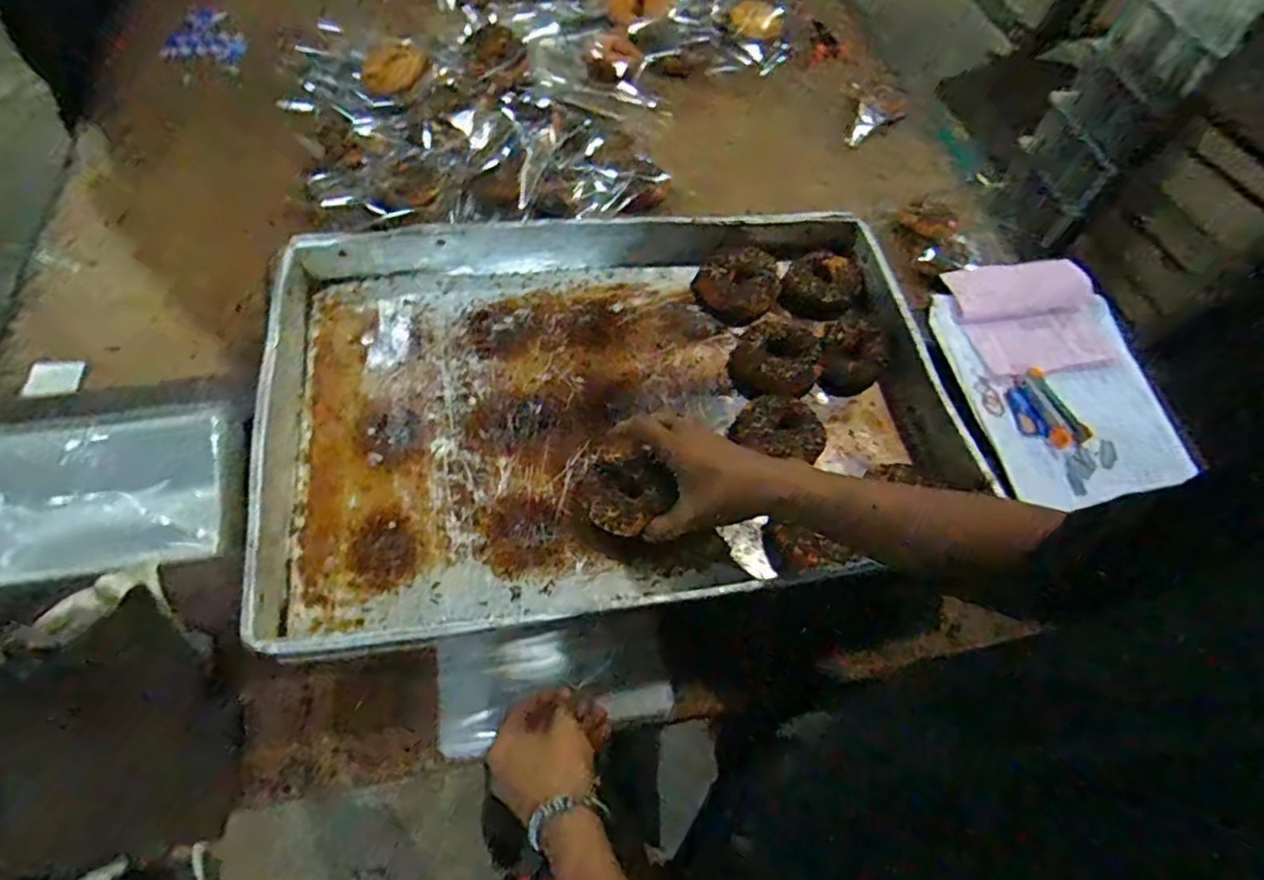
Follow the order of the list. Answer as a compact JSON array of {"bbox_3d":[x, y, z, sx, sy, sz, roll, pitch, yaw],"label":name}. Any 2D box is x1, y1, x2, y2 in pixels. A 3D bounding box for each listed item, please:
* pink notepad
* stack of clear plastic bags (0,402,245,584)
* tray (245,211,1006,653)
[{"bbox_3d":[0.465,-0.143,0.741,0.171,0.023,0.151,-3,61,-6],"label":"pink notepad"},{"bbox_3d":[-0.480,0.047,0.525,0.285,0.051,0.141,-14,63,-11],"label":"stack of clear plastic bags"},{"bbox_3d":[-0.016,-0.041,0.620,0.650,0.064,0.417,-7,62,-8],"label":"tray"}]

